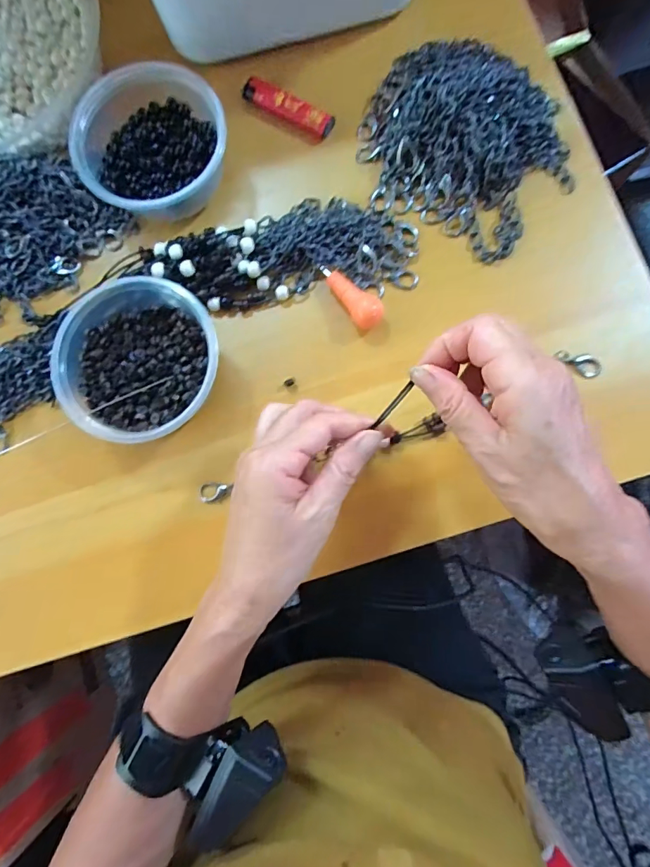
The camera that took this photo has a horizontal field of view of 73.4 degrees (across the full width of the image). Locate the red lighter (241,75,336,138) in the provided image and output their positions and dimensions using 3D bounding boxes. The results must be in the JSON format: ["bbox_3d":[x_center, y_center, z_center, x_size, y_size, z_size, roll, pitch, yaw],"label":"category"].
[{"bbox_3d":[-0.031,-0.268,0.361,0.078,0.015,0.019,30,85,7],"label":"red lighter"}]

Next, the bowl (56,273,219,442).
[{"bbox_3d":[-0.131,-0.052,0.312,0.117,0.043,0.109,0,82,3],"label":"bowl"}]

